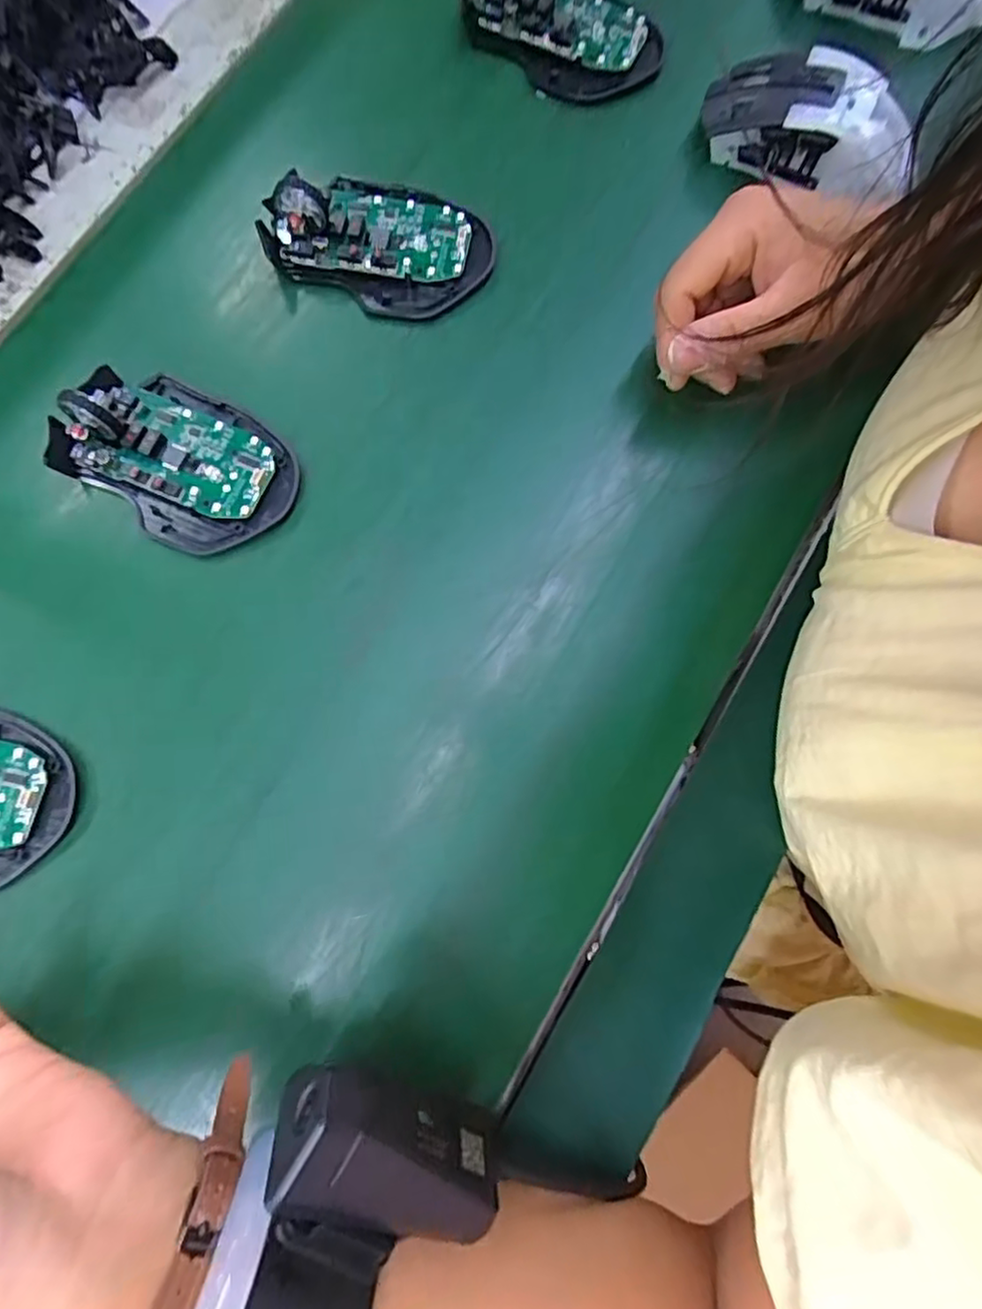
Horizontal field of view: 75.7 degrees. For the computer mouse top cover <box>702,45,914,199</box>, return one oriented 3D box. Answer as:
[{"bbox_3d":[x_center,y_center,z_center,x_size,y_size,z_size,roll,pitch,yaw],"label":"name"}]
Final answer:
[{"bbox_3d":[0.165,-0.272,0.321,0.106,0.030,0.052,24,78,3],"label":"computer mouse top cover"}]

